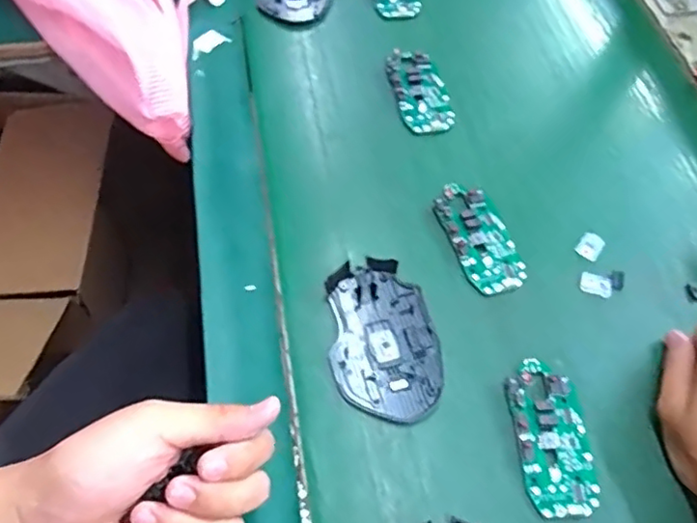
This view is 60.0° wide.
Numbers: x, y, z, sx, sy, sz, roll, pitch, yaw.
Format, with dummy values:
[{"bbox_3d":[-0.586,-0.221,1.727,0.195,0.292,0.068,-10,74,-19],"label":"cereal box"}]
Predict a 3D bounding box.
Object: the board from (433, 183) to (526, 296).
[{"bbox_3d":[0.100,-0.020,0.462,0.046,0.010,0.095,-17,62,-12],"label":"board"}]

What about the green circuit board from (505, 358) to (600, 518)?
[{"bbox_3d":[0.131,0.110,0.387,0.046,0.012,0.097,-4,60,-5],"label":"green circuit board"}]

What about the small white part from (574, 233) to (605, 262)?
[{"bbox_3d":[0.187,-0.012,0.465,0.017,0.004,0.024,35,64,16],"label":"small white part"}]

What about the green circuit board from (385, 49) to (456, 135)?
[{"bbox_3d":[0.065,-0.153,0.540,0.045,0.009,0.096,-9,61,-8],"label":"green circuit board"}]

